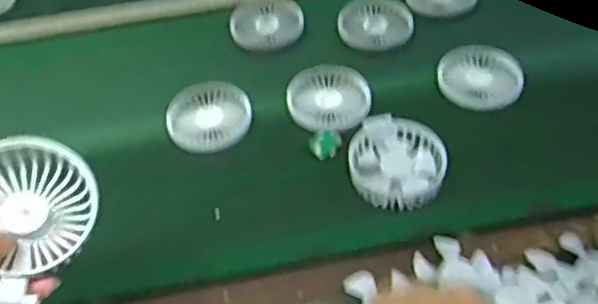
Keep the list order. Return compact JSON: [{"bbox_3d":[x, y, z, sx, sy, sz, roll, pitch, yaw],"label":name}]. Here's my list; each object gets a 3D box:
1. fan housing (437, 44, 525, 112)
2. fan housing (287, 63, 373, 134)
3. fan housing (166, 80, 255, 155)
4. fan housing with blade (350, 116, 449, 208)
[{"bbox_3d":[0.196,-0.081,0.691,0.088,0.024,0.085,12,51,17],"label":"fan housing"},{"bbox_3d":[0.033,-0.056,0.685,0.086,0.020,0.105,2,49,8],"label":"fan housing"},{"bbox_3d":[-0.096,-0.041,0.674,0.086,0.023,0.096,-17,49,-8],"label":"fan housing"},{"bbox_3d":[0.094,0.012,0.608,0.088,0.033,0.094,-3,48,4],"label":"fan housing with blade"}]

